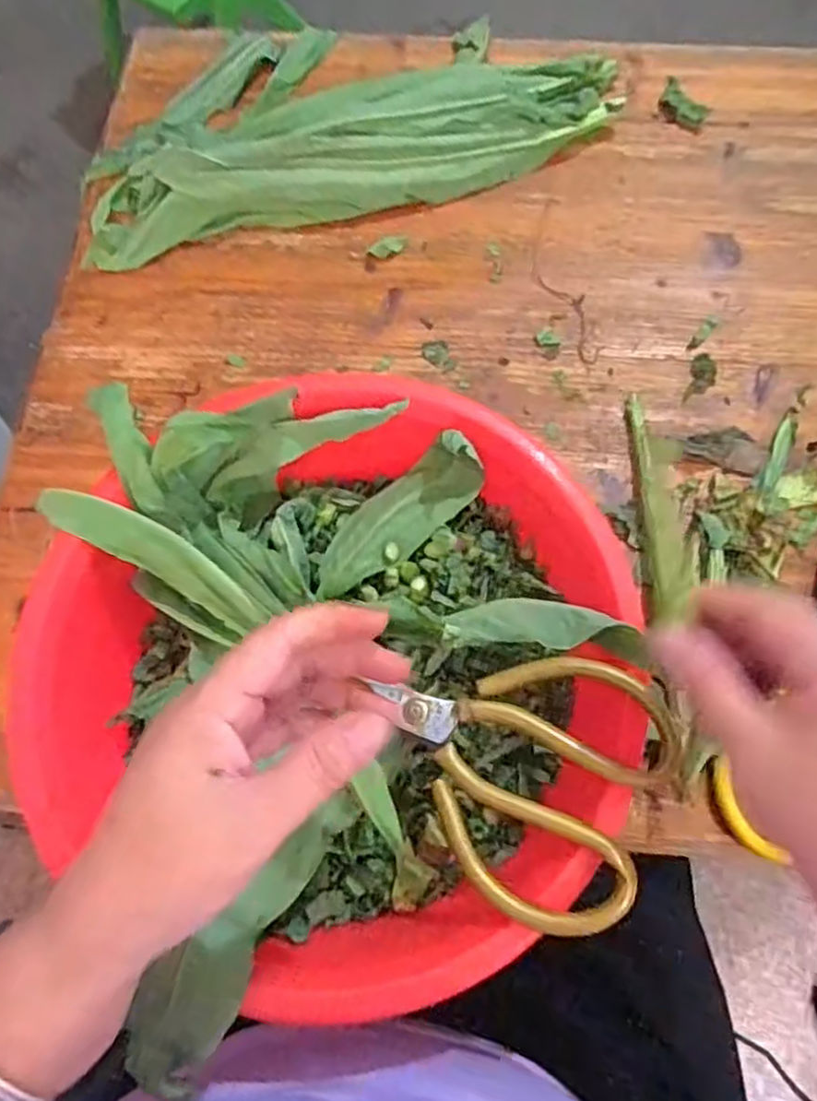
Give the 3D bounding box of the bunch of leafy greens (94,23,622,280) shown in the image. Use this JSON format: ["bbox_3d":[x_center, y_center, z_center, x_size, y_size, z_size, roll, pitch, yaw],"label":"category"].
[{"bbox_3d":[-0.054,-0.353,0.551,0.413,0.047,0.189,-15,73,-4],"label":"bunch of leafy greens"}]

